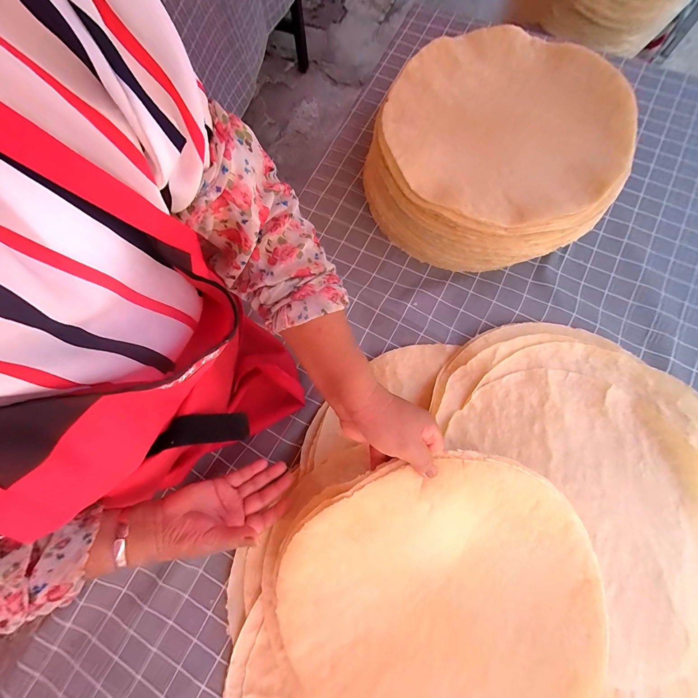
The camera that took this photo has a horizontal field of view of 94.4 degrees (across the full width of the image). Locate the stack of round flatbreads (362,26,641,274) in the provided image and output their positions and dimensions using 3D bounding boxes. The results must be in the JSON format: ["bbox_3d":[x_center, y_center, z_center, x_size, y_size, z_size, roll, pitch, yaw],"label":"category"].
[{"bbox_3d":[0.230,-0.313,0.534,0.353,0.146,0.366,27,77,8],"label":"stack of round flatbreads"}]

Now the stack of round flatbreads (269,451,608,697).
[{"bbox_3d":[0.107,0.304,0.362,0.366,0.050,0.367,33,94,-1],"label":"stack of round flatbreads"}]

